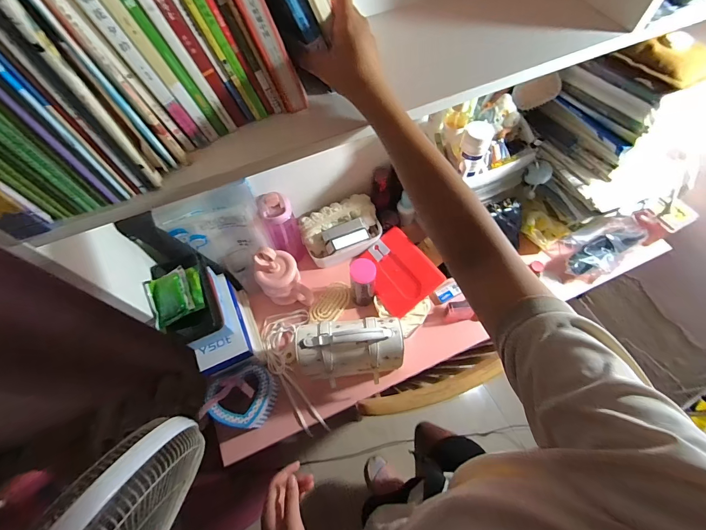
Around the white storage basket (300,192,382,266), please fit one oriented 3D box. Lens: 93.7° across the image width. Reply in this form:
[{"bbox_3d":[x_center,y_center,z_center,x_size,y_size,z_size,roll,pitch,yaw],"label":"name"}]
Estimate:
[{"bbox_3d":[-0.025,-0.089,0.825,0.196,0.089,0.106,-23,63,-10],"label":"white storage basket"}]

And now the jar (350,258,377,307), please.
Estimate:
[{"bbox_3d":[0.023,0.037,0.735,0.052,0.117,0.054,-1,62,2],"label":"jar"}]

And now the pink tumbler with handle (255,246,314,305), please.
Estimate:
[{"bbox_3d":[-0.160,0.028,0.739,0.104,0.186,0.095,-19,63,-8],"label":"pink tumbler with handle"}]

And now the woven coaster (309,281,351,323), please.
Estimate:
[{"bbox_3d":[-0.051,0.094,0.801,0.066,0.008,0.113,34,84,-4],"label":"woven coaster"}]

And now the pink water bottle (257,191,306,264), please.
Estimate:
[{"bbox_3d":[-0.159,-0.082,0.765,0.069,0.183,0.075,-16,62,-7],"label":"pink water bottle"}]

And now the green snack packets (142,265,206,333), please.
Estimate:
[{"bbox_3d":[-0.300,0.051,0.559,0.082,0.026,0.089,-26,64,-12],"label":"green snack packets"}]

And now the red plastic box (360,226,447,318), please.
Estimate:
[{"bbox_3d":[0.107,0.013,0.808,0.147,0.023,0.191,-41,61,4],"label":"red plastic box"}]

